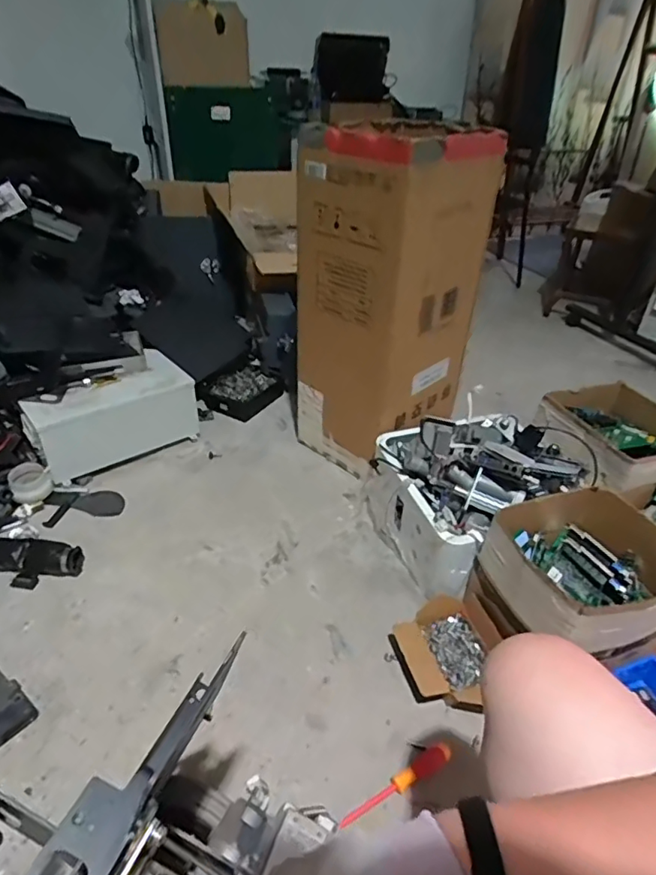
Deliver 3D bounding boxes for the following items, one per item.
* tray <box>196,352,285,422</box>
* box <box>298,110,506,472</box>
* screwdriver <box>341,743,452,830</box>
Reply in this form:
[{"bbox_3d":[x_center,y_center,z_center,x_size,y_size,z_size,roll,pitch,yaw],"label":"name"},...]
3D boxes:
[{"bbox_3d":[-0.272,-0.171,1.742,0.206,0.092,0.257,20,38,24],"label":"tray"},{"bbox_3d":[0.148,-0.314,1.322,0.348,0.767,0.324,-27,44,-36],"label":"box"},{"bbox_3d":[0.112,0.555,0.850,0.201,0.031,0.034,-18,39,-27],"label":"screwdriver"}]

